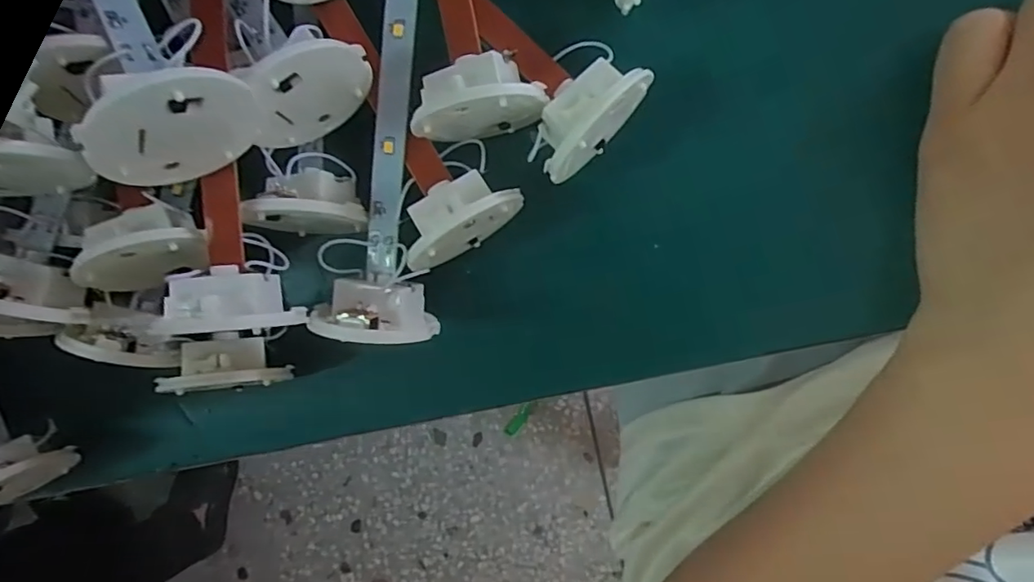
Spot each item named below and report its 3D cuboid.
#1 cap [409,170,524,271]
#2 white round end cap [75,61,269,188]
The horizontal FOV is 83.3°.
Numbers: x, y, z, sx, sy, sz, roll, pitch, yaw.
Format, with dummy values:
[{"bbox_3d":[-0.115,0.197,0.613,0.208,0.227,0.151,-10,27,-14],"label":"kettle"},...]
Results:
[{"bbox_3d":[-0.017,-0.023,0.172,0.035,0.031,0.019,-32,90,9],"label":"cap"},{"bbox_3d":[-0.079,-0.038,0.136,0.035,0.037,0.011,-24,92,9],"label":"white round end cap"}]

